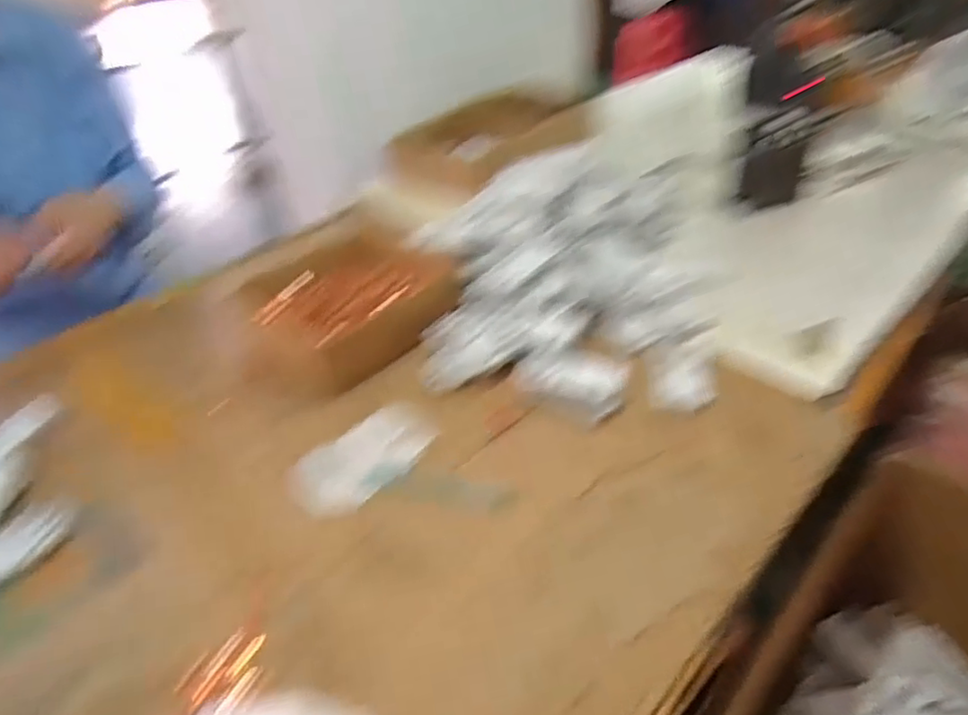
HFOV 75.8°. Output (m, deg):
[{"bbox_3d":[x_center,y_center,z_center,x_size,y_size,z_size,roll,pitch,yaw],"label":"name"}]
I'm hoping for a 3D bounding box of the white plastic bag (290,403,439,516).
[{"bbox_3d":[-0.106,0.089,0.562,0.076,0.010,0.136,28,47,37],"label":"white plastic bag"}]

